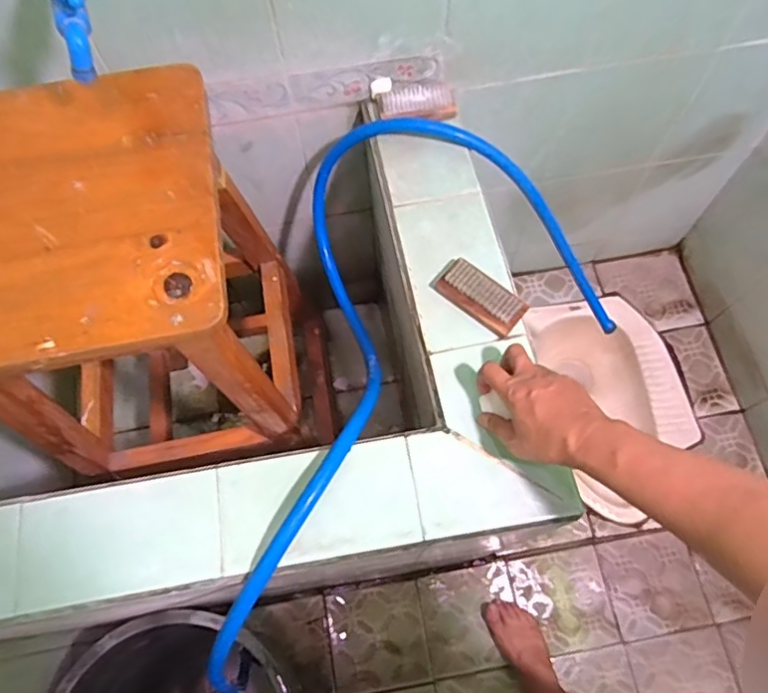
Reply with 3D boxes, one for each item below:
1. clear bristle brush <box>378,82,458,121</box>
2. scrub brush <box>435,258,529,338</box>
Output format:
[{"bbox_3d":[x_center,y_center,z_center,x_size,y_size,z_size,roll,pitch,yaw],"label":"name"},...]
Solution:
[{"bbox_3d":[0.045,-0.327,0.784,0.098,0.025,0.048,3,67,3],"label":"clear bristle brush"},{"bbox_3d":[0.111,-0.055,0.671,0.098,0.025,0.046,39,73,16],"label":"scrub brush"}]

